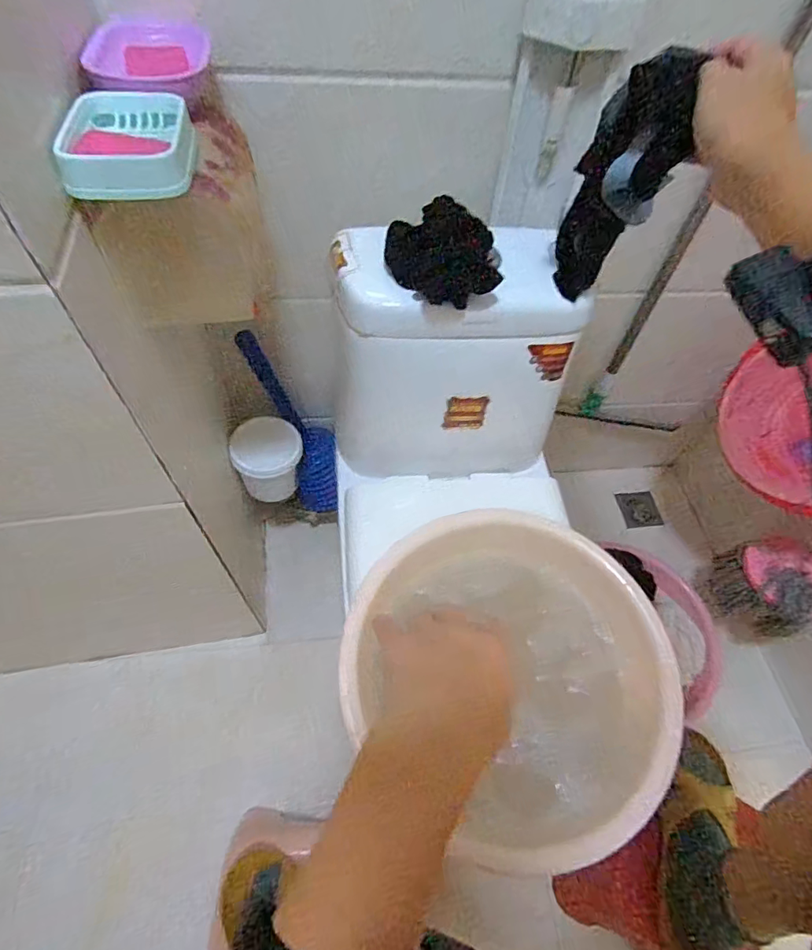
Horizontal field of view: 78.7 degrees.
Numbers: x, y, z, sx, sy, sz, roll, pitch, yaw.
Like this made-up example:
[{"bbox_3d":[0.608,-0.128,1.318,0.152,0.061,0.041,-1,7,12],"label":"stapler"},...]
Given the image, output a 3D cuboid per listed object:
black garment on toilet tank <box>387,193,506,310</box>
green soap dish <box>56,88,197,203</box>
[{"bbox_3d":[0.042,-0.260,0.578,0.129,0.063,0.098,7,57,0],"label":"black garment on toilet tank"},{"bbox_3d":[-0.219,-0.264,0.396,0.090,0.032,0.133,-10,58,-11],"label":"green soap dish"}]

